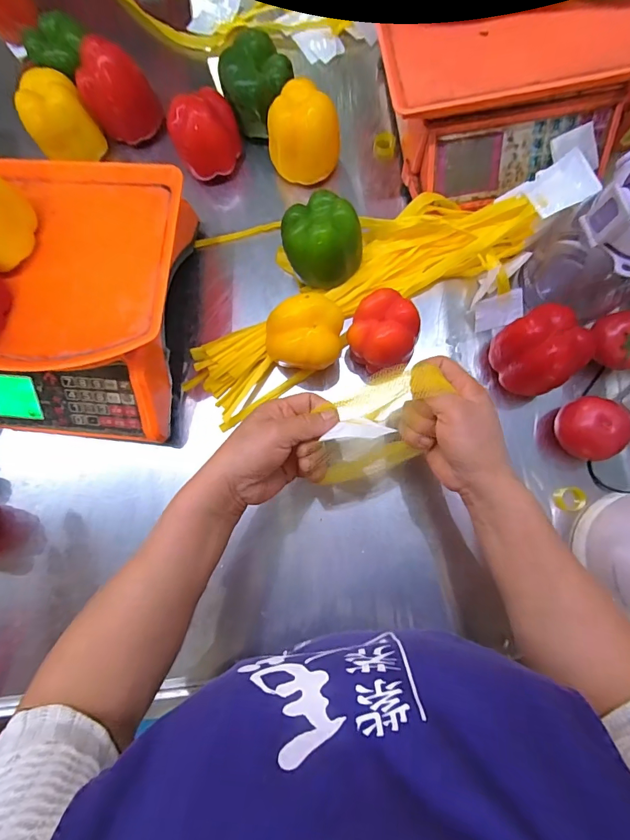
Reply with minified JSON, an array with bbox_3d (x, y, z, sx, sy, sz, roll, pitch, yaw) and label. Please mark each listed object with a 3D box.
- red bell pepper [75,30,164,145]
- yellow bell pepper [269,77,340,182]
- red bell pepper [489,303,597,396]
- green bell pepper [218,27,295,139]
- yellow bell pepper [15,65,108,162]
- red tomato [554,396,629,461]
[{"bbox_3d":[-0.248,-0.410,0.504,0.076,0.084,0.065,4,82,4],"label":"red bell pepper"},{"bbox_3d":[-0.014,-0.346,0.498,0.086,0.097,0.069,23,83,6],"label":"yellow bell pepper"},{"bbox_3d":[0.243,-0.075,0.436,0.071,0.068,0.082,-24,81,0],"label":"red bell pepper"},{"bbox_3d":[-0.070,-0.414,0.507,0.072,0.091,0.070,0,82,3],"label":"green bell pepper"},{"bbox_3d":[-0.328,-0.384,0.518,0.076,0.076,0.077,0,82,3],"label":"yellow bell pepper"},{"bbox_3d":[0.301,0.010,0.443,0.057,0.058,0.066,-24,81,0],"label":"red tomato"}]

